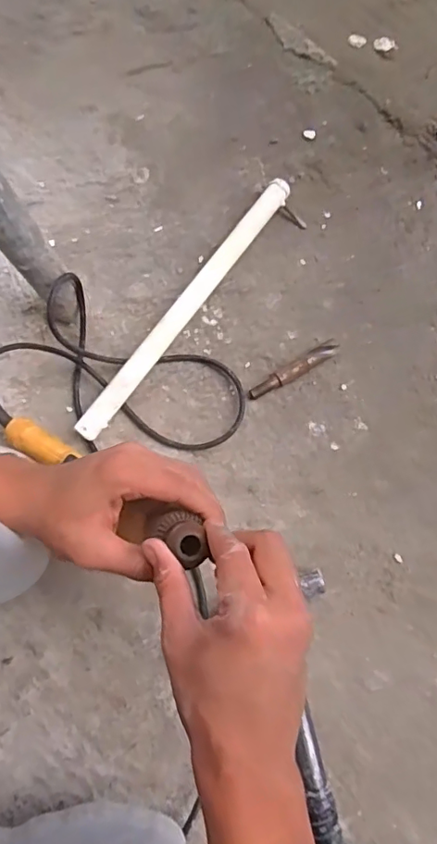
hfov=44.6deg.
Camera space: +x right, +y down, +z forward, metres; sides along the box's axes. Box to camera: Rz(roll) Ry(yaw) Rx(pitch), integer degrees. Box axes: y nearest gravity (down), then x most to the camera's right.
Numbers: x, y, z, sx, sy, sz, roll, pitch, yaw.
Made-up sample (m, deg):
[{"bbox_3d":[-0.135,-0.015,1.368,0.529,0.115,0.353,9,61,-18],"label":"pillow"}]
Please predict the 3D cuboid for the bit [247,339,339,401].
[{"bbox_3d":[0.088,-0.060,0.618,0.115,0.020,0.018,-30,79,-6],"label":"bit"}]

